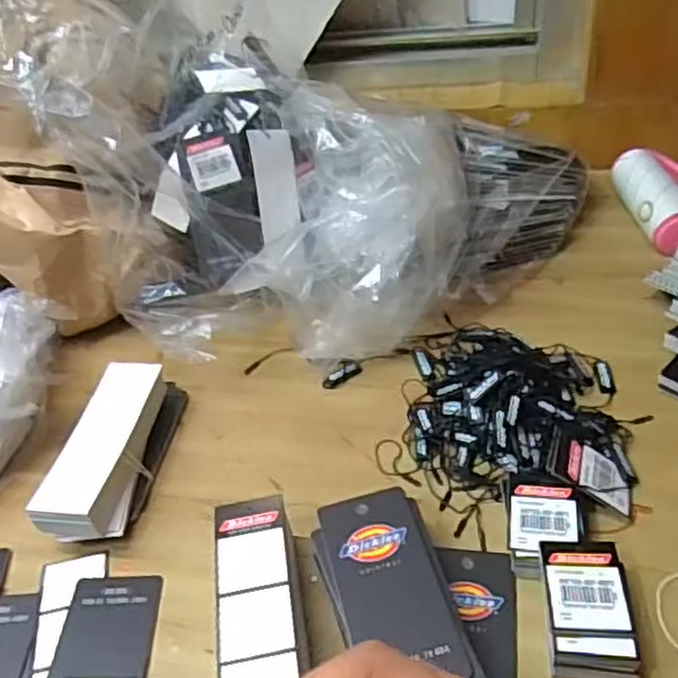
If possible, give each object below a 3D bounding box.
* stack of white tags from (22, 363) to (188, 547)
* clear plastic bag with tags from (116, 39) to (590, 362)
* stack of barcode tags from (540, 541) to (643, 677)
[{"bbox_3d":[-0.142,0.070,0.443,0.046,0.041,0.129,1,42,11],"label":"stack of white tags"},{"bbox_3d":[0.015,-0.102,0.530,0.344,0.147,0.269,2,43,11],"label":"clear plastic bag with tags"},{"bbox_3d":[0.122,0.135,0.341,0.038,0.028,0.064,-1,42,8],"label":"stack of barcode tags"}]

